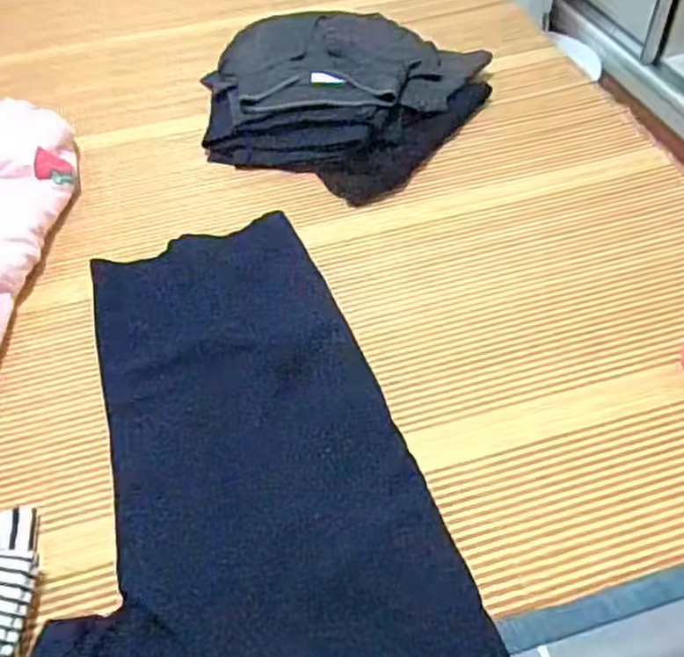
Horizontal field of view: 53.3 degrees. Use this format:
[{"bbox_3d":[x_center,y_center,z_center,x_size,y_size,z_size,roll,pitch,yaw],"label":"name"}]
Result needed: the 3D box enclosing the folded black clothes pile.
[{"bbox_3d":[-0.004,-0.350,0.980,0.351,0.092,0.356,24,53,22],"label":"folded black clothes pile"}]

